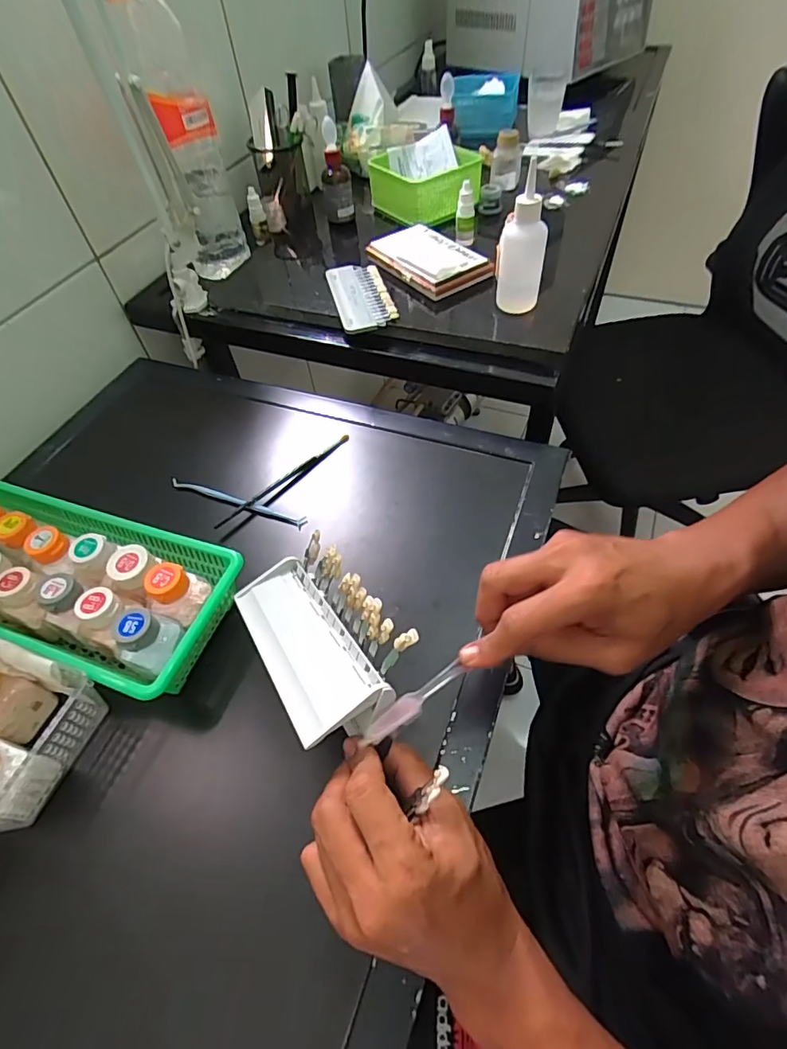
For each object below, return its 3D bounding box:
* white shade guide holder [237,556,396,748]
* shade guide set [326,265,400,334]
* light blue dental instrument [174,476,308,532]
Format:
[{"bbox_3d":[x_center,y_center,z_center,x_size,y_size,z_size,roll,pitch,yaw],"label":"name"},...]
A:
[{"bbox_3d":[-0.064,0.089,0.363,0.059,0.031,0.163,-29,39,-16],"label":"white shade guide holder"},{"bbox_3d":[-0.041,-0.289,0.625,0.066,0.009,0.140,-14,54,-4],"label":"shade guide set"},{"bbox_3d":[-0.167,-0.025,0.528,0.165,0.010,0.010,16,56,16],"label":"light blue dental instrument"}]

